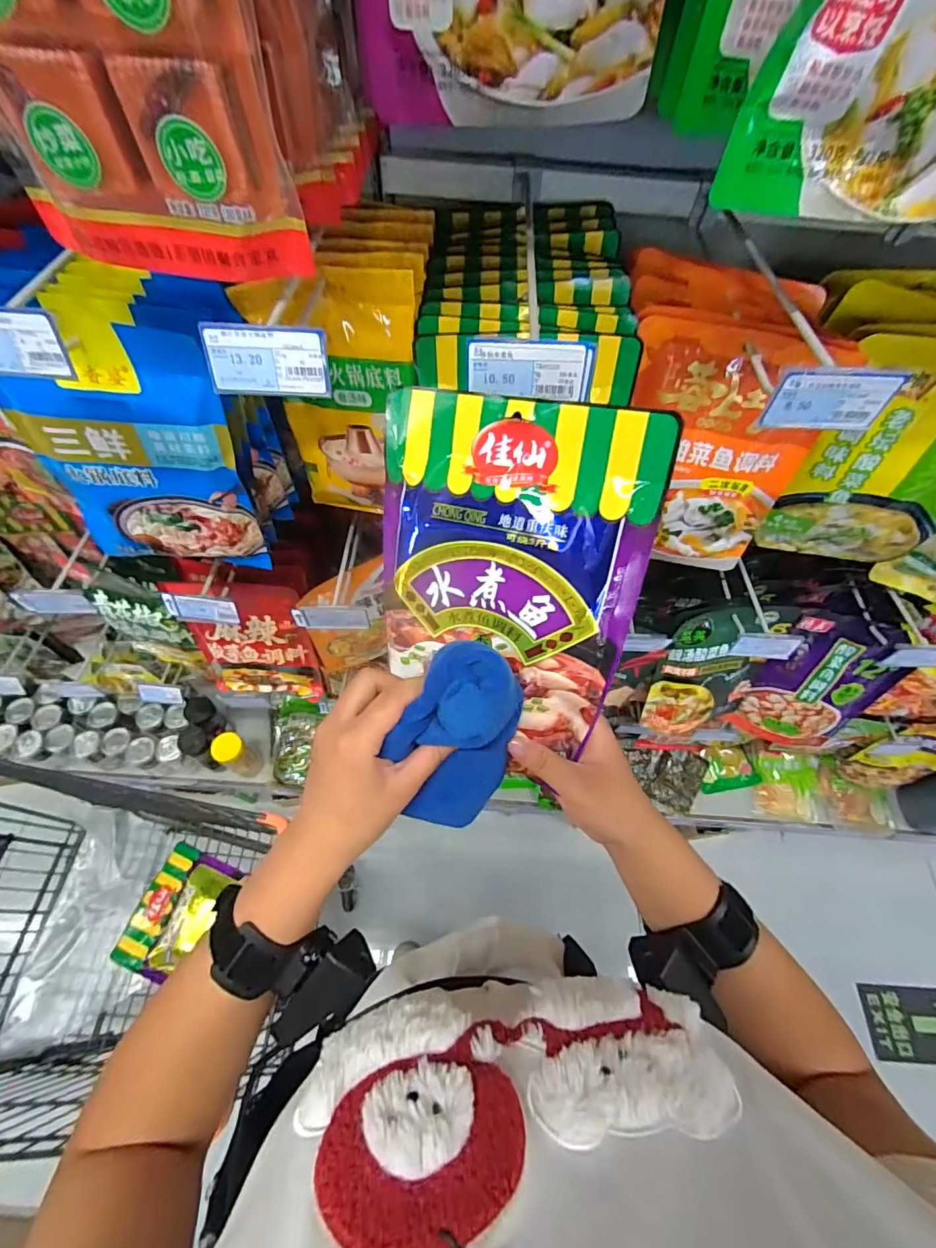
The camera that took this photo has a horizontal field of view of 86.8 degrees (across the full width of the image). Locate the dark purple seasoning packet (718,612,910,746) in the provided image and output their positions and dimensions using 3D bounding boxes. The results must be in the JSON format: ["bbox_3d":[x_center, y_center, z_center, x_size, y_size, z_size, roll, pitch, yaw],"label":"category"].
[{"bbox_3d":[0.564,0.105,0.814,0.202,0.297,0.029,12,42,9],"label":"dark purple seasoning packet"}]

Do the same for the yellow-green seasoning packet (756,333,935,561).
[{"bbox_3d":[0.464,-0.168,0.551,0.192,0.265,0.024,13,61,5],"label":"yellow-green seasoning packet"}]

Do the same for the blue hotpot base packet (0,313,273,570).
[{"bbox_3d":[-0.318,-0.155,0.485,0.185,0.255,0.019,4,52,-8],"label":"blue hotpot base packet"}]

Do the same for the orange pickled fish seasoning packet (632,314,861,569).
[{"bbox_3d":[0.247,-0.167,0.518,0.166,0.259,0.027,12,50,13],"label":"orange pickled fish seasoning packet"}]

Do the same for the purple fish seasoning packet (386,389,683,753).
[{"bbox_3d":[0.020,-0.035,0.328,0.178,0.208,0.016,15,17,19],"label":"purple fish seasoning packet"}]

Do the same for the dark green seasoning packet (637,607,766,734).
[{"bbox_3d":[0.371,0.086,0.784,0.147,0.260,0.028,-7,39,-1],"label":"dark green seasoning packet"}]

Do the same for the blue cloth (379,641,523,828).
[{"bbox_3d":[-0.009,0.080,0.321,0.074,0.136,0.032,9,25,3],"label":"blue cloth"}]

